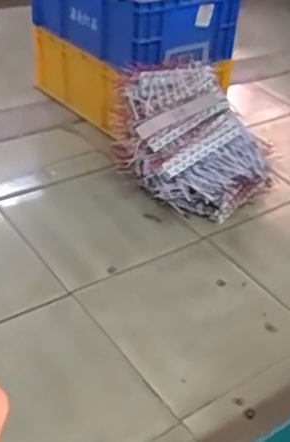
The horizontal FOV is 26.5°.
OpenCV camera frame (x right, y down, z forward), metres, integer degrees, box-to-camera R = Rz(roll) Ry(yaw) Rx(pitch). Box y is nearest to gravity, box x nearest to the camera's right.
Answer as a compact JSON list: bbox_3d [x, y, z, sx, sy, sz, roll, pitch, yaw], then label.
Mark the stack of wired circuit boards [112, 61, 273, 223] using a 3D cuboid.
[{"bbox_3d":[0.102,-0.238,1.756,0.320,0.240,0.467,-11,39,-17],"label":"stack of wired circuit boards"}]

